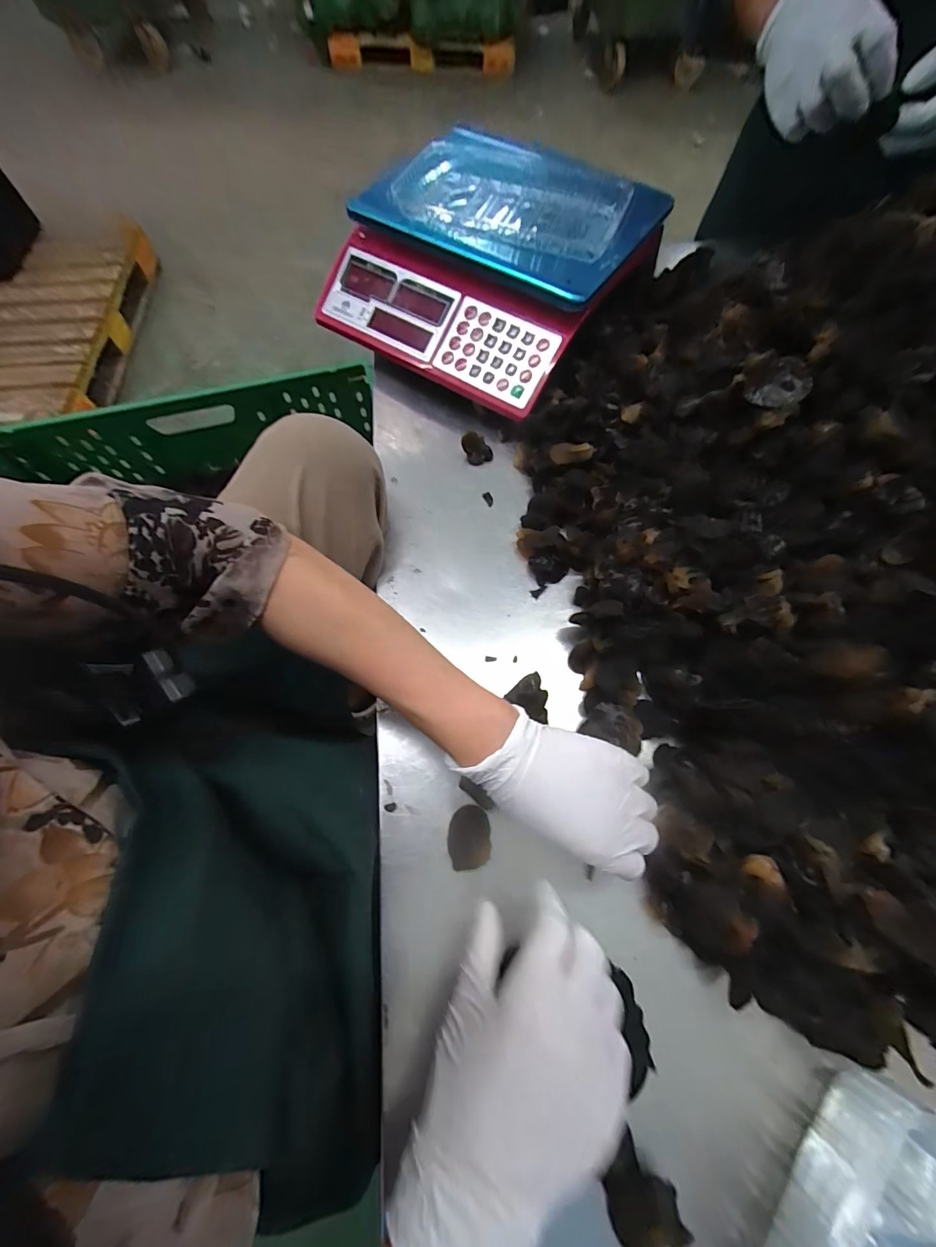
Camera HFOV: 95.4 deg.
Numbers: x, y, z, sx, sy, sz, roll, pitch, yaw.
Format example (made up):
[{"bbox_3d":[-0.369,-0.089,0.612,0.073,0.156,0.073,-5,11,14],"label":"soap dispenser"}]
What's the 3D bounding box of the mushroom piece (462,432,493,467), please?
[{"bbox_3d":[0.010,-0.187,0.457,0.032,0.025,0.019,2,67,1],"label":"mushroom piece"}]

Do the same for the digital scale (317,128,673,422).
[{"bbox_3d":[0.009,-0.387,0.479,0.302,0.145,0.239,30,71,12],"label":"digital scale"}]

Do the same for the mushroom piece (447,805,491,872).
[{"bbox_3d":[0.001,0.161,0.320,0.031,0.007,0.042,-2,67,0],"label":"mushroom piece"}]

